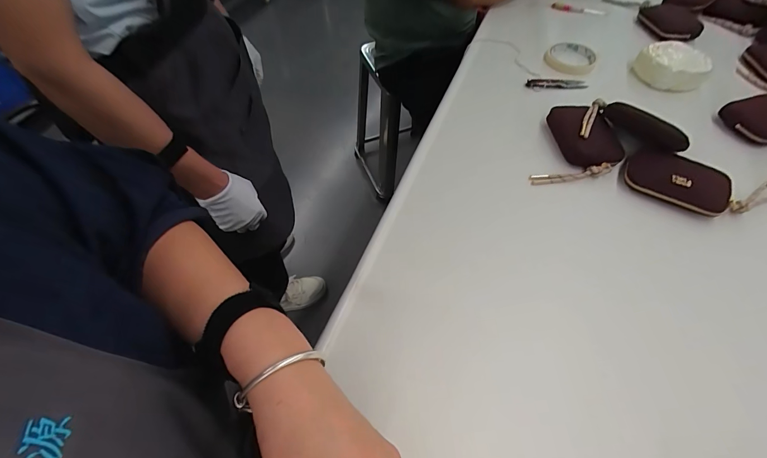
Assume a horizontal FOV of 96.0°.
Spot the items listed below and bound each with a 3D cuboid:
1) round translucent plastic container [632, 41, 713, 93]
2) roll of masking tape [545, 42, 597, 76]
[{"bbox_3d":[0.499,-0.285,0.600,0.111,0.039,0.088,37,63,23],"label":"round translucent plastic container"},{"bbox_3d":[0.357,-0.321,0.650,0.089,0.014,0.089,0,55,0],"label":"roll of masking tape"}]

